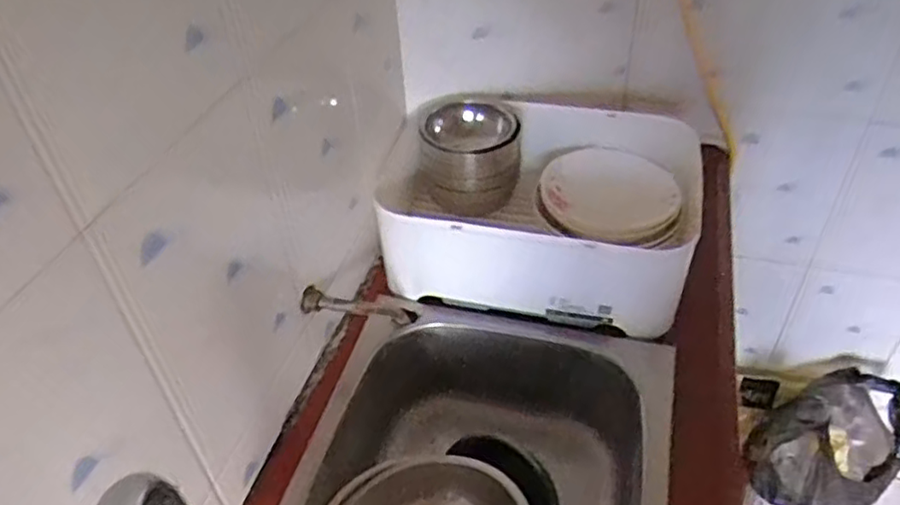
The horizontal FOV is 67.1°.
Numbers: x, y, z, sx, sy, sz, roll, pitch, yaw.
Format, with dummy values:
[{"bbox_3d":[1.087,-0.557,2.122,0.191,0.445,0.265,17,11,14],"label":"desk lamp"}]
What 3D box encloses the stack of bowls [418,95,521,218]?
[{"bbox_3d":[0.023,-0.119,0.883,0.128,0.125,0.113,2,42,6],"label":"stack of bowls"}]

